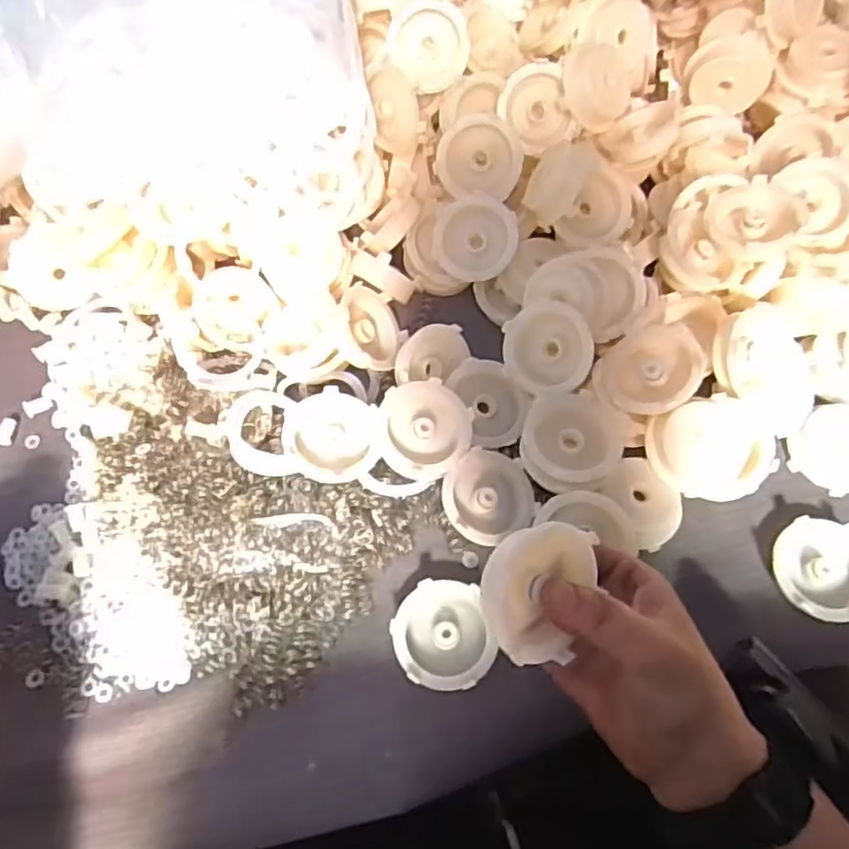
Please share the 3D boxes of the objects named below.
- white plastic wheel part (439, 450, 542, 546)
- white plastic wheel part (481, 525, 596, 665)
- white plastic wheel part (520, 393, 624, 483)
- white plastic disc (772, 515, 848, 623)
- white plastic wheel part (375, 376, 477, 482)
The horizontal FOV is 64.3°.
[{"bbox_3d":[0.036,0.040,0.384,0.051,0.025,0.049,-1,65,2],"label":"white plastic wheel part"},{"bbox_3d":[0.045,0.066,0.266,0.048,0.016,0.049,-3,99,-30],"label":"white plastic wheel part"},{"bbox_3d":[0.082,0.008,0.379,0.053,0.014,0.050,-1,65,2],"label":"white plastic wheel part"},{"bbox_3d":[0.217,0.079,0.366,0.051,0.018,0.053,-1,65,2],"label":"white plastic disc"},{"bbox_3d":[0.001,0.003,0.385,0.054,0.016,0.054,2,78,-8],"label":"white plastic wheel part"}]

